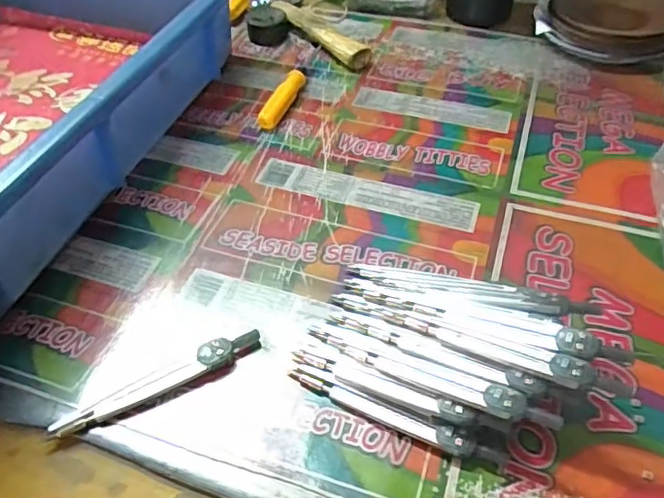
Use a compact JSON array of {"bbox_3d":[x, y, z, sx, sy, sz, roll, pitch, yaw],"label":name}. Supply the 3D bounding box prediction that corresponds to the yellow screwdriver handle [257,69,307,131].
[{"bbox_3d":[-0.040,-0.121,0.466,0.014,0.016,0.073,15,50,14],"label":"yellow screwdriver handle"}]

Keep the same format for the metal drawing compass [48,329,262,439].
[{"bbox_3d":[-0.086,0.067,0.294,0.107,0.009,0.015,-24,52,-19],"label":"metal drawing compass"}]

